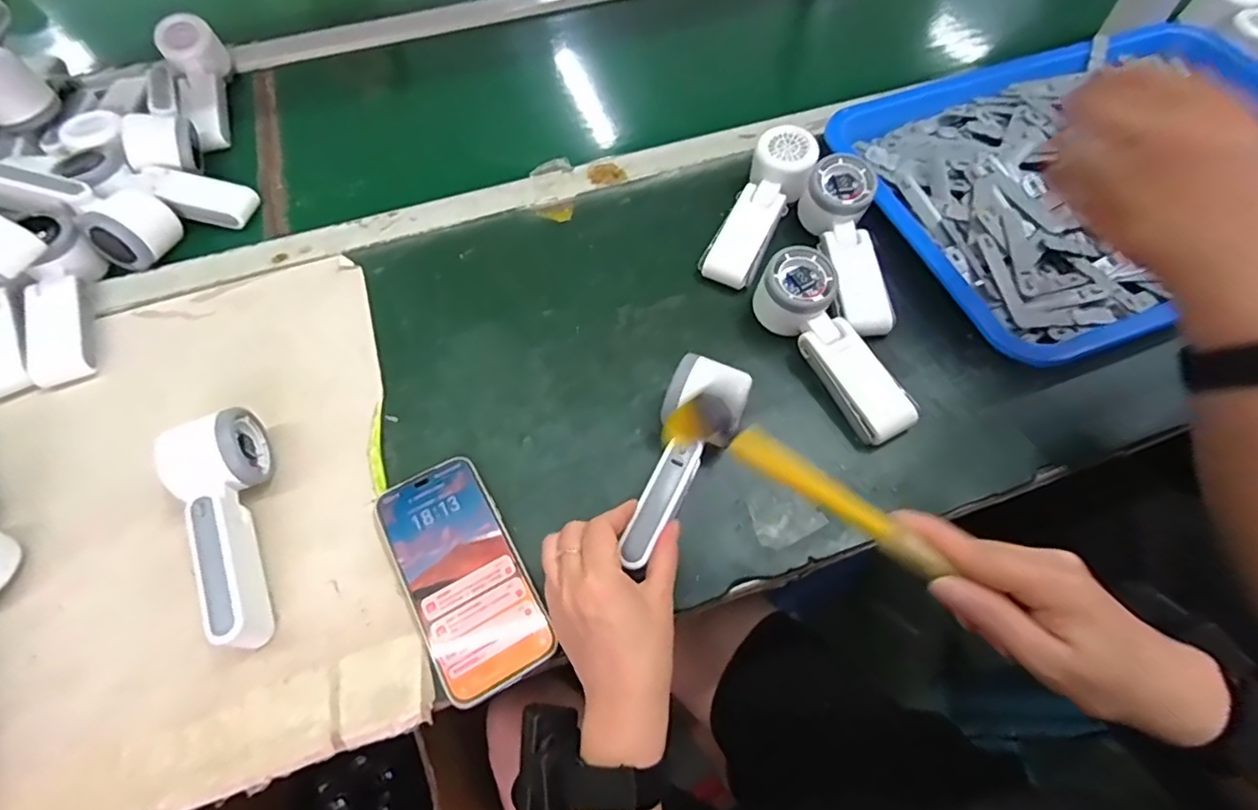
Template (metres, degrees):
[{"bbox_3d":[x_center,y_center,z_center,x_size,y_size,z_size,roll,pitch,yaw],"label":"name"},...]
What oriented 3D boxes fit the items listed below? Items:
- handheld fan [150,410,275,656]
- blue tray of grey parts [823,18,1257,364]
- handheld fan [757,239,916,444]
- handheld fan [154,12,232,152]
[{"bbox_3d":[-0.277,0.083,0.405,0.053,0.051,0.165,-21,62,-10],"label":"handheld fan"},{"bbox_3d":[0.471,-0.233,0.569,0.488,0.050,0.328,-19,62,-10],"label":"blue tray of grey parts"},{"bbox_3d":[0.164,-0.048,0.470,0.055,0.055,0.163,-28,65,-14],"label":"handheld fan"},{"bbox_3d":[-0.475,-0.349,0.652,0.062,0.044,0.170,-18,79,-10],"label":"handheld fan"}]

